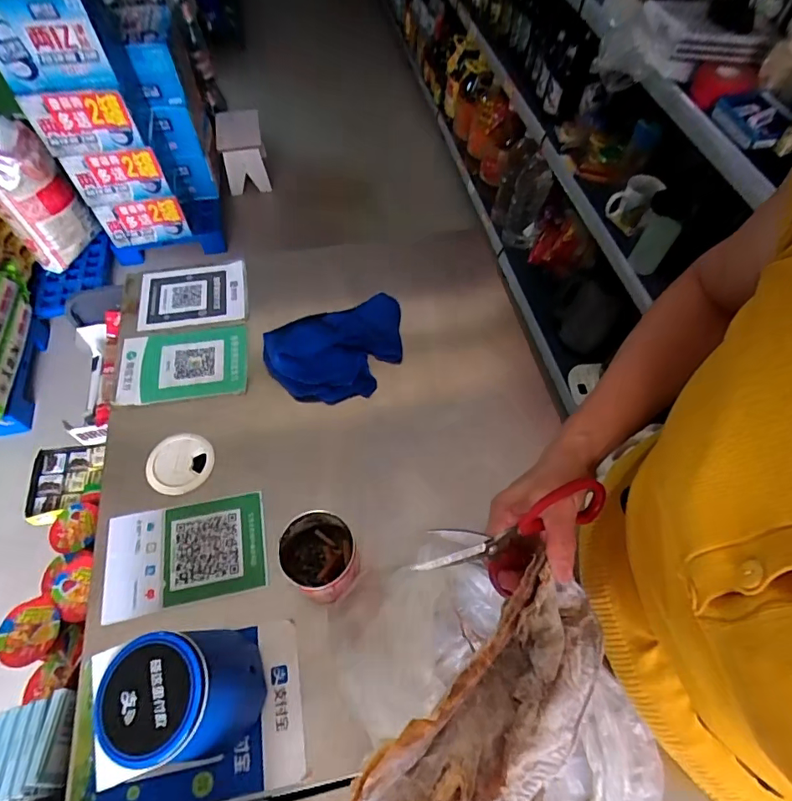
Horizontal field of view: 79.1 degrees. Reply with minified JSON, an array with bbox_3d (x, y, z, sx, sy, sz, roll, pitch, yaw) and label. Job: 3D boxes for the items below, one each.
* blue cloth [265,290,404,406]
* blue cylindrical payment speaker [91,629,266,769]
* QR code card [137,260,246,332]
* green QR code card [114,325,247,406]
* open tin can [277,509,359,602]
[{"bbox_3d":[-0.063,-0.061,0.574,0.174,0.033,0.121,-19,62,-12],"label":"blue cloth"},{"bbox_3d":[-0.151,0.210,0.353,0.079,0.113,0.080,0,59,-1],"label":"blue cylindrical payment speaker"},{"bbox_3d":[-0.268,-0.140,0.635,0.133,0.010,0.107,-8,61,-7],"label":"QR code card"},{"bbox_3d":[-0.255,-0.044,0.575,0.146,0.009,0.100,-7,57,-7],"label":"green QR code card"},{"bbox_3d":[-0.070,0.138,0.428,0.066,0.065,0.069,0,59,-1],"label":"open tin can"}]

